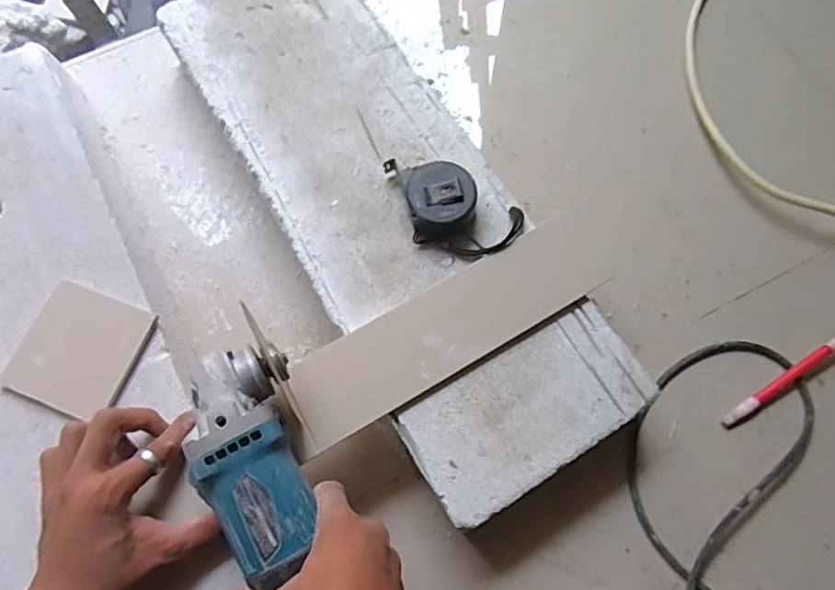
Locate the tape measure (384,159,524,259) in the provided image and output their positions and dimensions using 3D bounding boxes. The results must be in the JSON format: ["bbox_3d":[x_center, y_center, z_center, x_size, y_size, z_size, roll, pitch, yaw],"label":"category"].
[{"bbox_3d":[0.028,-0.078,0.490,0.131,0.032,0.071,15,73,6],"label":"tape measure"}]

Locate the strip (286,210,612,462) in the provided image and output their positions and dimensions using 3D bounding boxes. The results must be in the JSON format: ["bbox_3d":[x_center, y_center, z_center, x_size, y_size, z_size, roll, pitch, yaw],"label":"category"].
[{"bbox_3d":[0.027,0.026,0.467,0.282,0.012,0.073,-29,74,-8],"label":"strip"}]

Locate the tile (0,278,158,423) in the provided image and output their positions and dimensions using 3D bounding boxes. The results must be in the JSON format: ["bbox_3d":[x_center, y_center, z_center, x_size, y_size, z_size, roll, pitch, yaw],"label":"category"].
[{"bbox_3d":[-0.286,0.047,0.465,0.097,0.011,0.100,21,74,8],"label":"tile"}]

